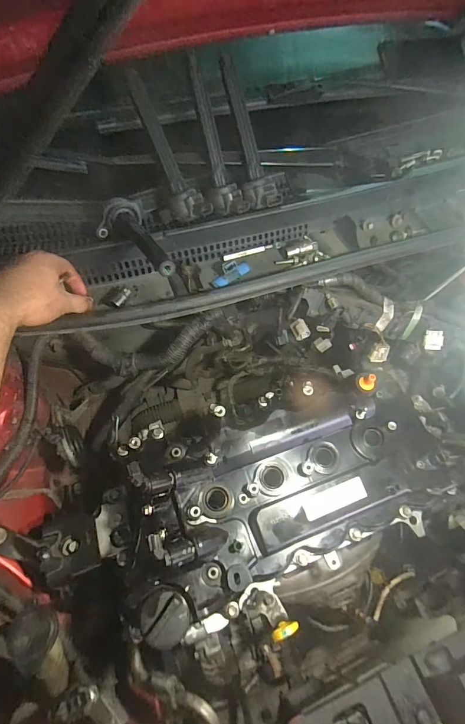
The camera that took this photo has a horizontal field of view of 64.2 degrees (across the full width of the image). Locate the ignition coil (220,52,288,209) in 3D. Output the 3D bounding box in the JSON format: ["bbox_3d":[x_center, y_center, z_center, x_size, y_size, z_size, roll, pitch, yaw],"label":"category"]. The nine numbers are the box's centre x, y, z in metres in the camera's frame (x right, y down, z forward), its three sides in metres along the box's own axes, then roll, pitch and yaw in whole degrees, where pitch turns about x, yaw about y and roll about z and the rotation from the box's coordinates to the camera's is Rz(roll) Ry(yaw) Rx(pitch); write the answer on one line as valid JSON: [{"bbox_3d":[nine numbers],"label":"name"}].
[{"bbox_3d":[0.022,-0.288,0.472,0.042,0.175,0.033,-24,17,-16],"label":"ignition coil"}]

